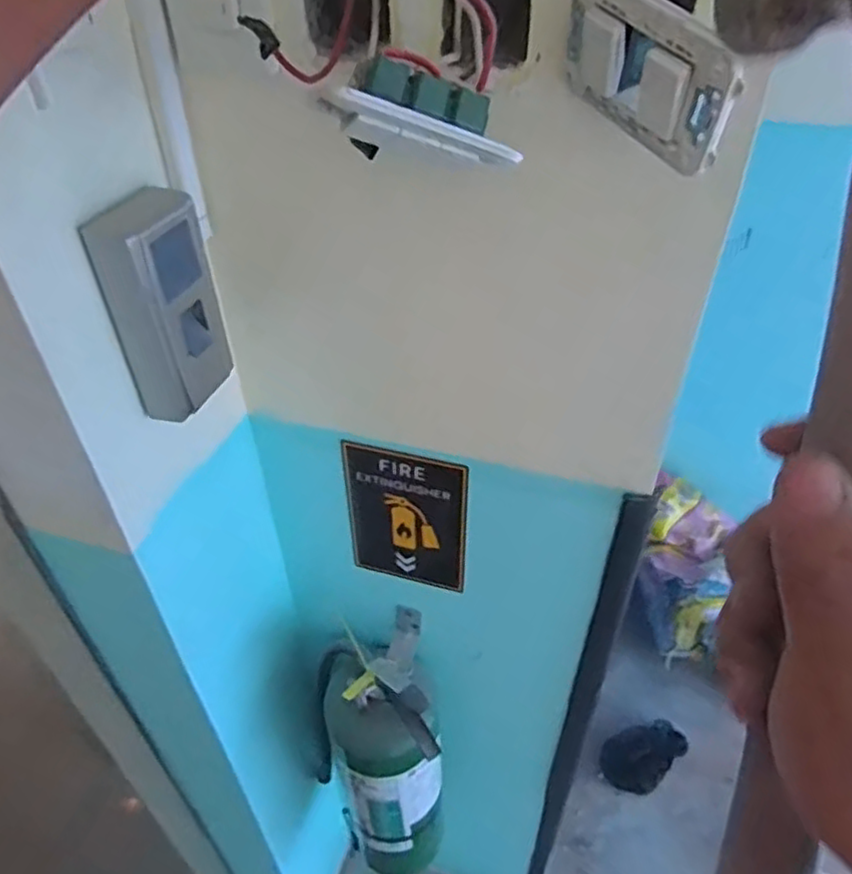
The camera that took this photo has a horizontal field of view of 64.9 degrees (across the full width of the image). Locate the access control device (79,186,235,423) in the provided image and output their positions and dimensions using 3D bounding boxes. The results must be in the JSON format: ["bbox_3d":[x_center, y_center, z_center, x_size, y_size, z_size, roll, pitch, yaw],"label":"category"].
[{"bbox_3d":[-0.186,-0.094,0.482,0.045,0.145,0.079,7,42,9],"label":"access control device"}]

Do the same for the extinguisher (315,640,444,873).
[{"bbox_3d":[-0.047,0.426,0.872,0.147,0.436,0.119,-6,41,-6],"label":"extinguisher"}]

